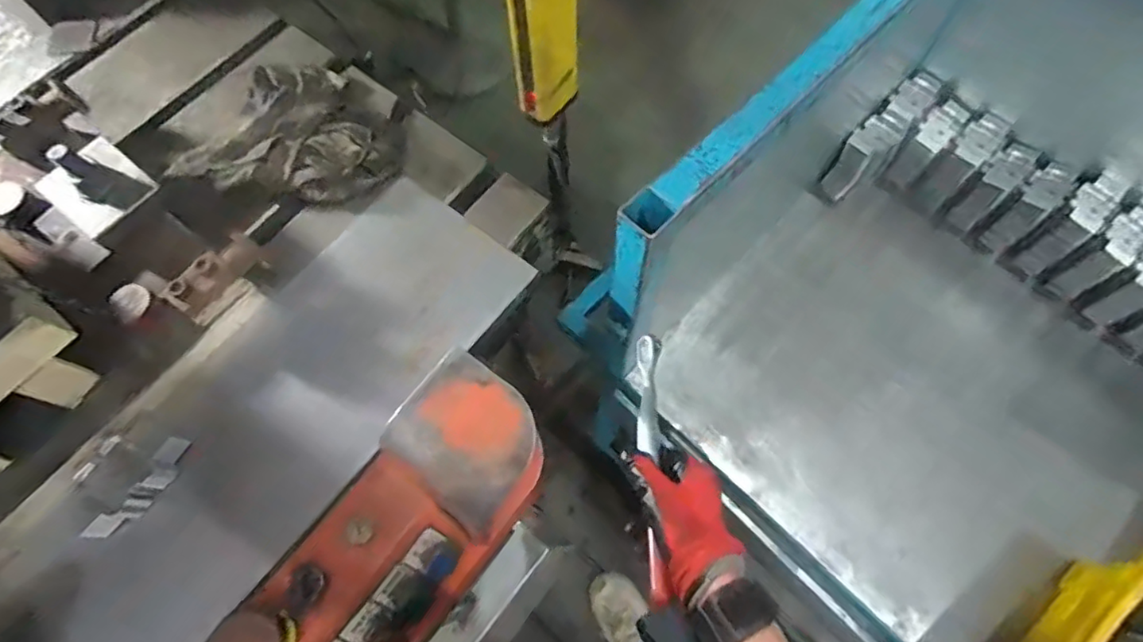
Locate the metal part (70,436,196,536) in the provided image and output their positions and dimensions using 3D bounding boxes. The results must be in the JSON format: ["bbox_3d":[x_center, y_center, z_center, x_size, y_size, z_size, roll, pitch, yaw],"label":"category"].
[{"bbox_3d":[-0.403,0.138,0.542,0.061,0.033,0.099,32,70,11],"label":"metal part"}]

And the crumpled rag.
[{"bbox_3d":[-0.303,-0.214,0.675,0.220,0.057,0.192,23,68,7],"label":"crumpled rag"}]

